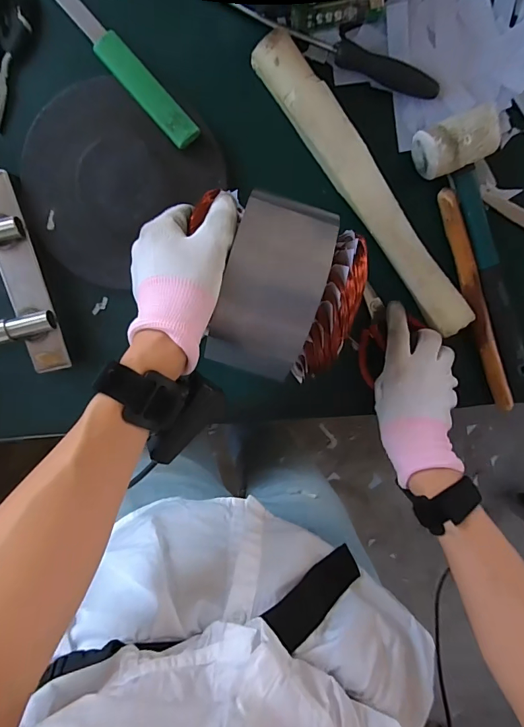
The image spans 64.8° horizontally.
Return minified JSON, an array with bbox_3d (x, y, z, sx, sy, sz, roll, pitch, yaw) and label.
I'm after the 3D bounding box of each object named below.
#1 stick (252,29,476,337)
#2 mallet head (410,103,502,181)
[{"bbox_3d":[0.107,-0.167,0.405,0.044,0.023,0.327,-37,97,3],"label":"stick"},{"bbox_3d":[0.184,-0.209,0.394,0.066,0.046,0.045,-24,97,2],"label":"mallet head"}]

